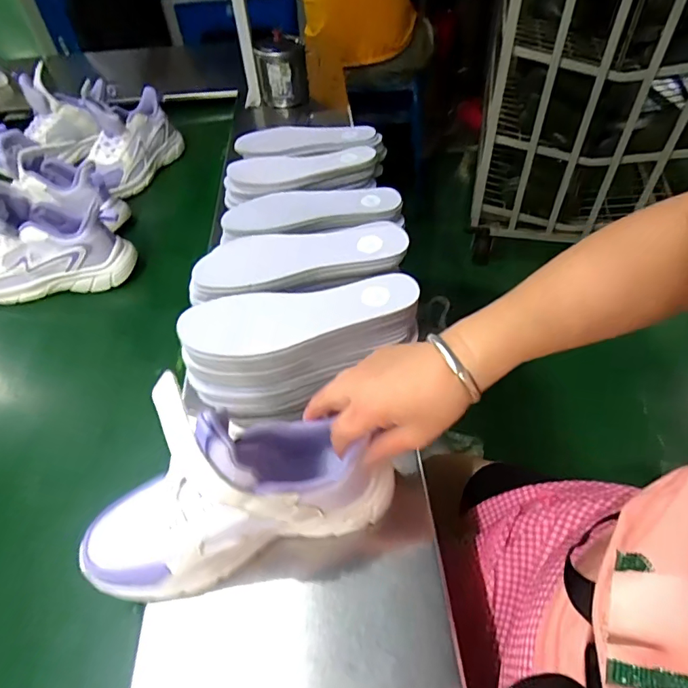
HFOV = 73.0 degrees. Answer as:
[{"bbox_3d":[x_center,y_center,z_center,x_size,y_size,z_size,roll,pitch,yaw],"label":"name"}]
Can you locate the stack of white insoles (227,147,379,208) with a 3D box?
[{"bbox_3d":[-0.056,-0.258,0.693,0.244,0.033,0.090,-6,47,-3],"label":"stack of white insoles"}]

